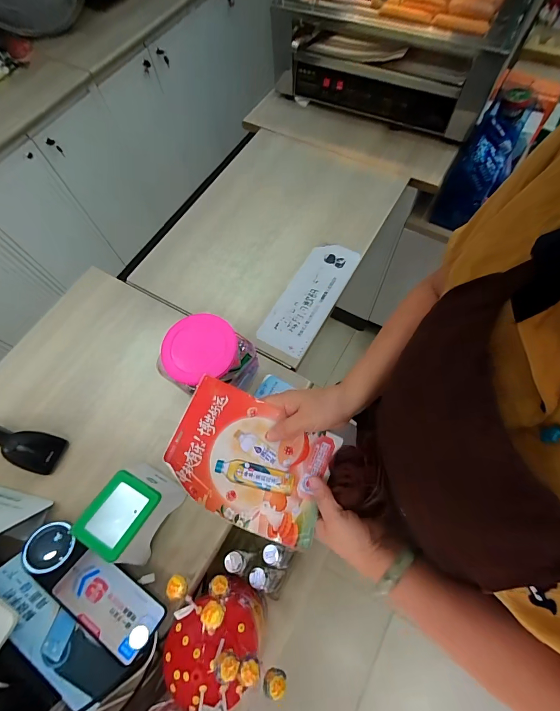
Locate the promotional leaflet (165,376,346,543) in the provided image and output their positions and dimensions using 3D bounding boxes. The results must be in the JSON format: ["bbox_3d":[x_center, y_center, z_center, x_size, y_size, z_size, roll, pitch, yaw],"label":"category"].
[{"bbox_3d":[-0.034,0.133,0.424,0.202,0.017,0.143,27,73,-6],"label":"promotional leaflet"}]

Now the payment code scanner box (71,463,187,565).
[{"bbox_3d":[-0.234,0.240,0.521,0.109,0.099,0.118,28,71,14],"label":"payment code scanner box"}]

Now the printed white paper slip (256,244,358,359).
[{"bbox_3d":[0.065,-0.134,0.721,0.111,0.009,0.286,26,70,14],"label":"printed white paper slip"}]

